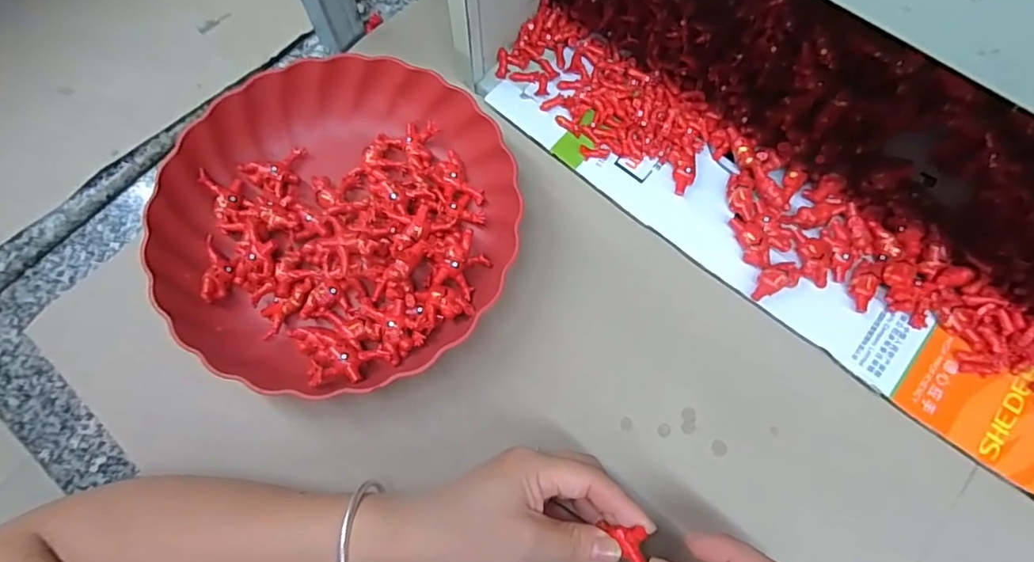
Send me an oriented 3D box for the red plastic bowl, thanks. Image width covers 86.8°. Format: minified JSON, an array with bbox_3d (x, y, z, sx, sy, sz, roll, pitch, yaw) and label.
[{"bbox_3d":[-0.122,-0.045,0.382,0.235,0.048,0.241,0,72,0],"label":"red plastic bowl"}]

